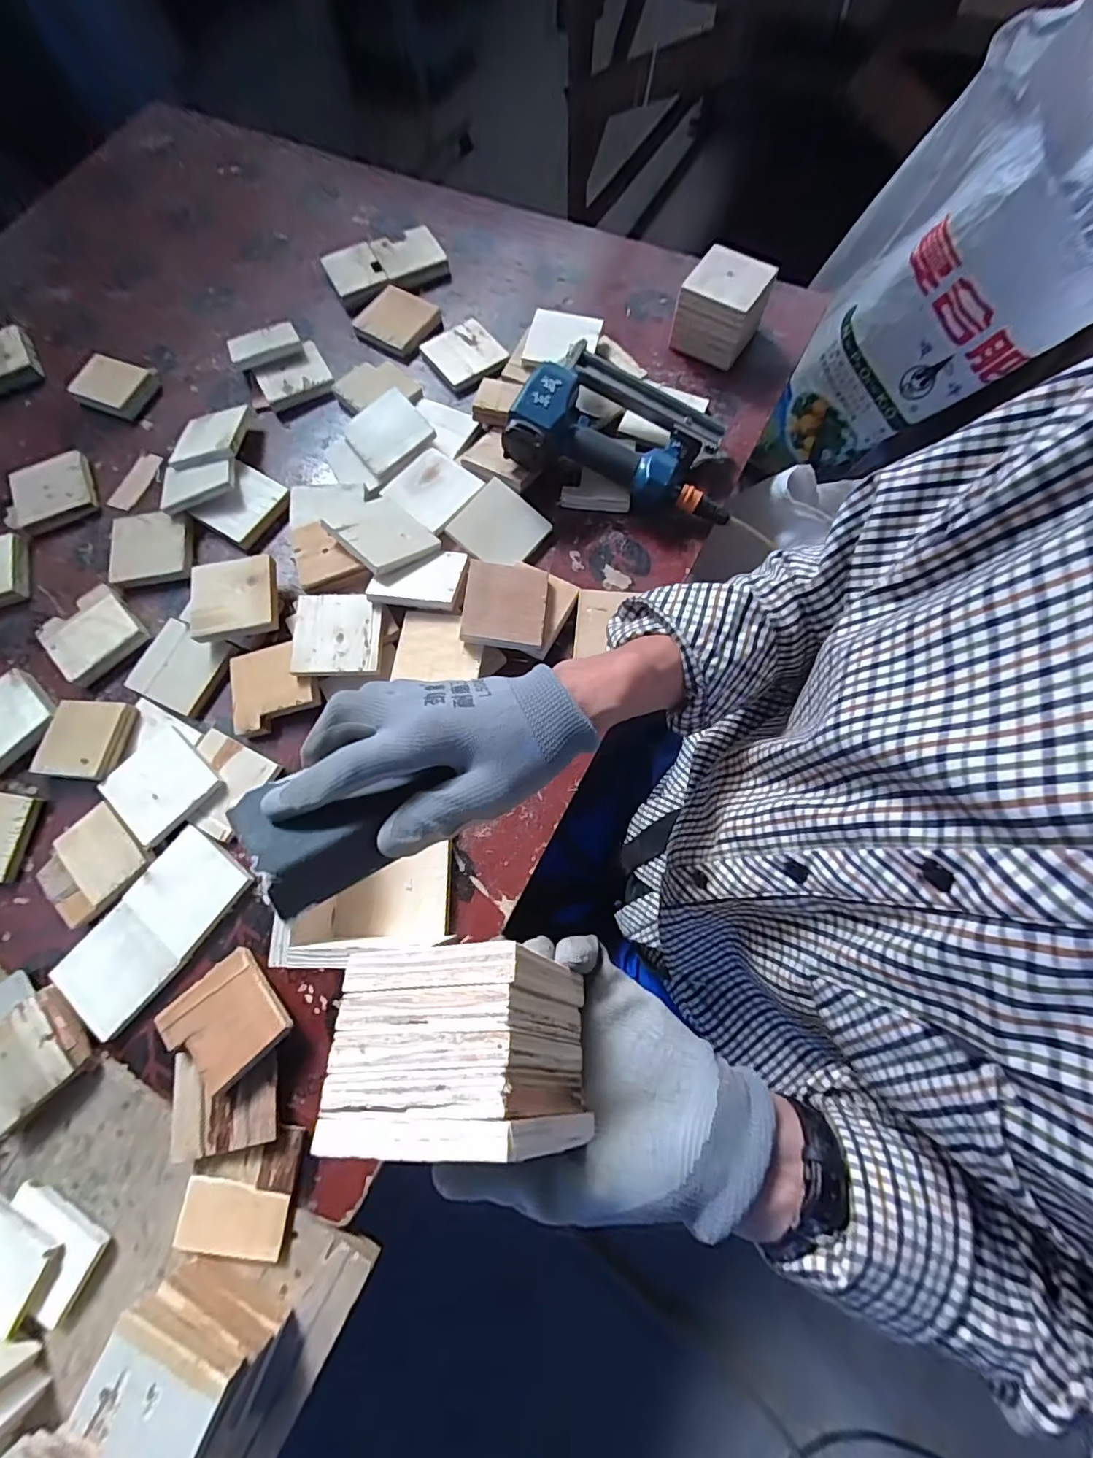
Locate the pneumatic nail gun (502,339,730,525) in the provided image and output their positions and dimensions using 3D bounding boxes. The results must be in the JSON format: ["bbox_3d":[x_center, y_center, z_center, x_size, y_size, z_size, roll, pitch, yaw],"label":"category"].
[{"bbox_3d":[0.094,-0.350,0.595,0.253,0.096,0.161,12,72,6],"label":"pneumatic nail gun"}]

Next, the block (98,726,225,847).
[{"bbox_3d":[-0.388,0.057,0.522,0.089,0.015,0.089,41,77,14],"label":"block"}]

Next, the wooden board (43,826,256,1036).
[{"bbox_3d":[-0.374,0.190,0.495,0.089,0.017,0.174,32,73,13],"label":"wooden board"}]

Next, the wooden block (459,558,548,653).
[{"bbox_3d":[-0.043,-0.131,0.542,0.083,0.015,0.091,8,71,-8],"label":"wooden block"}]

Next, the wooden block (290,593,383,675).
[{"bbox_3d":[-0.221,-0.100,0.542,0.091,0.016,0.090,-2,71,1],"label":"wooden block"}]

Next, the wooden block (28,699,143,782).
[{"bbox_3d":[-0.483,0.009,0.536,0.080,0.017,0.081,5,71,4],"label":"wooden block"}]

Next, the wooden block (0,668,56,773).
[{"bbox_3d":[-0.588,-0.008,0.555,0.083,0.017,0.094,43,77,14],"label":"wooden block"}]

